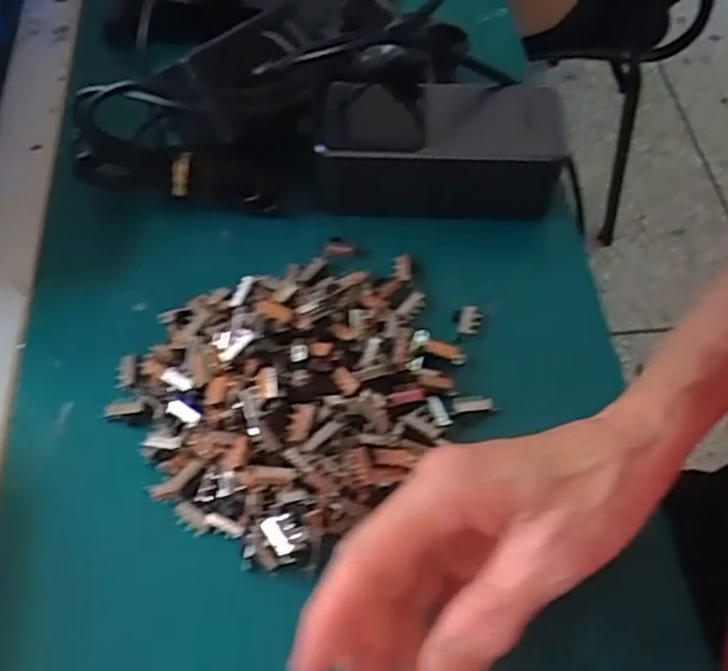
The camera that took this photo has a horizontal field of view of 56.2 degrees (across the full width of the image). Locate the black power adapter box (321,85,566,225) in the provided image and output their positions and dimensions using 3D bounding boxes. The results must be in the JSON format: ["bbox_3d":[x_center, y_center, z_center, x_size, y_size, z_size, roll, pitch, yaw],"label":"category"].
[{"bbox_3d":[0.038,-0.098,0.368,0.124,0.046,0.061,1,60,0],"label":"black power adapter box"}]

